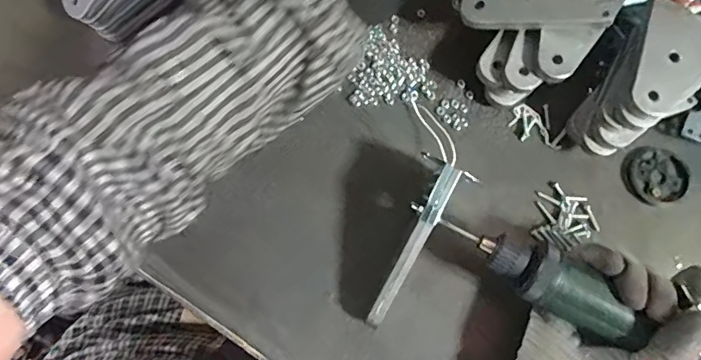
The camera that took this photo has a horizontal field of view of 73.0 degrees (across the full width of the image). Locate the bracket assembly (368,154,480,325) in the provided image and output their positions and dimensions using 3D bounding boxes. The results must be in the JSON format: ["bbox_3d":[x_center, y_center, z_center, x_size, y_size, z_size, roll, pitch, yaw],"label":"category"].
[{"bbox_3d":[0.042,0.049,0.337,0.034,0.012,0.130,27,101,5],"label":"bracket assembly"}]

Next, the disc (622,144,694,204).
[{"bbox_3d":[0.260,-0.005,0.401,0.052,0.007,0.049,0,78,0],"label":"disc"}]

